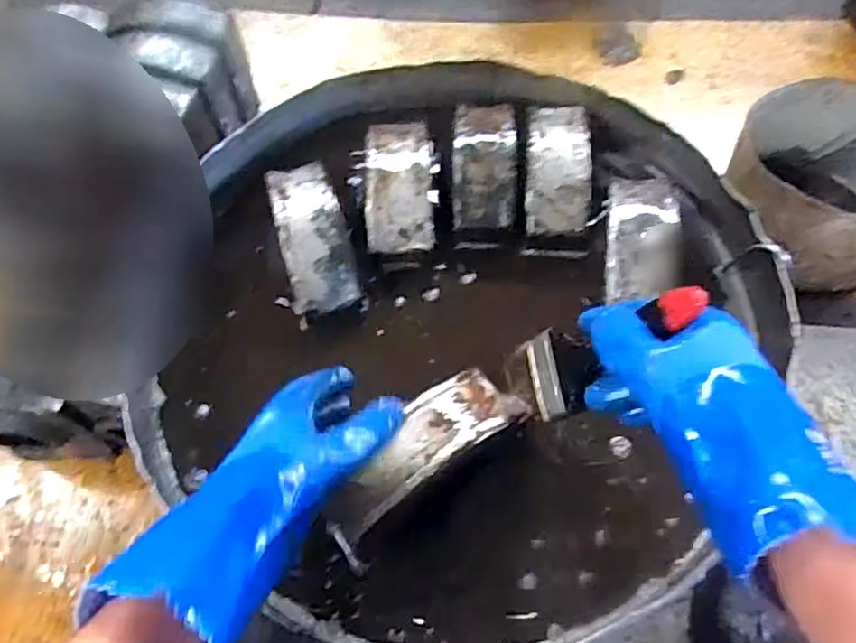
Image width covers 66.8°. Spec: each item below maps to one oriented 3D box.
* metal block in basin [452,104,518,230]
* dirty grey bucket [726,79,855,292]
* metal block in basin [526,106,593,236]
[{"bbox_3d":[0.057,-0.157,0.653,0.062,0.040,0.142,1,61,3],"label":"metal block in basin"},{"bbox_3d":[0.624,-0.211,1.017,0.261,0.181,0.285,37,68,21],"label":"dirty grey bucket"},{"bbox_3d":[0.128,-0.157,0.642,0.061,0.037,0.147,2,61,4],"label":"metal block in basin"}]

